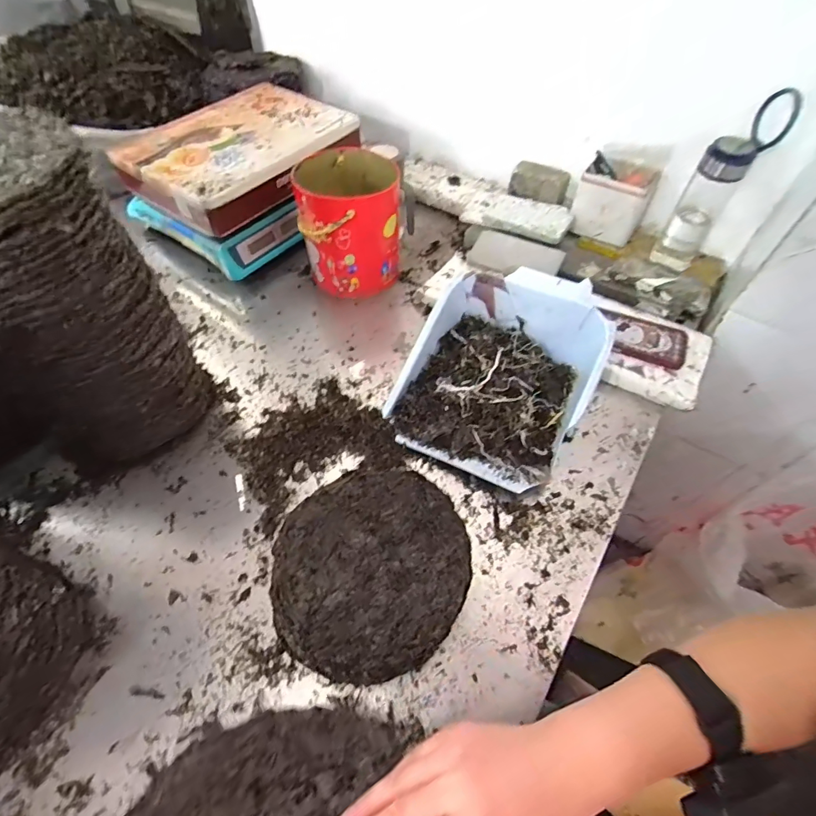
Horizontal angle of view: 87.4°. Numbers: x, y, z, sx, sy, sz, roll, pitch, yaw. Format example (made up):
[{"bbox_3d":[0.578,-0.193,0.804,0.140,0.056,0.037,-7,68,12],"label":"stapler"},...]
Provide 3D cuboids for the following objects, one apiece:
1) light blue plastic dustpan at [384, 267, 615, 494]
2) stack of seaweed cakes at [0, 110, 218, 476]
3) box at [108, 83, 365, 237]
[{"bbox_3d":[0.125,-0.051,0.583,0.256,0.133,0.256,24,58,15],"label":"light blue plastic dustpan"},{"bbox_3d":[-0.388,-0.102,0.500,0.193,0.340,0.201,-25,59,-17],"label":"stack of seaweed cakes"},{"bbox_3d":[-0.311,-0.479,0.800,0.284,0.074,0.370,34,61,21],"label":"box"}]

